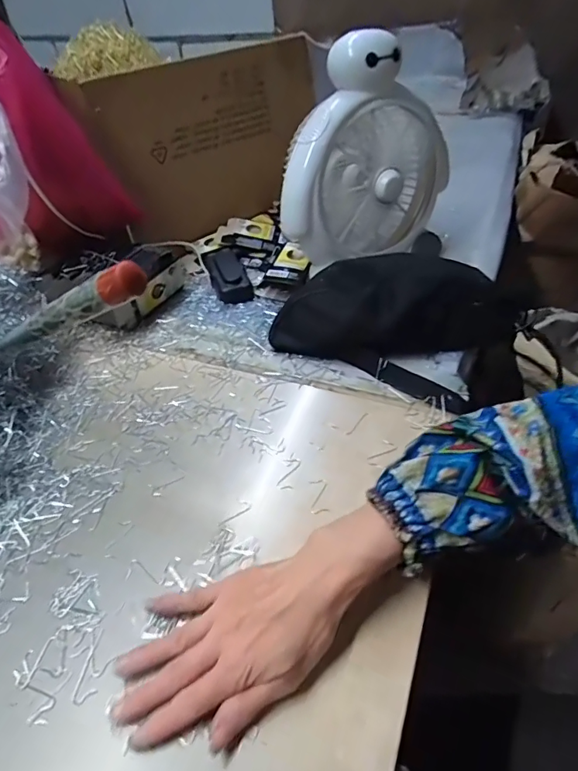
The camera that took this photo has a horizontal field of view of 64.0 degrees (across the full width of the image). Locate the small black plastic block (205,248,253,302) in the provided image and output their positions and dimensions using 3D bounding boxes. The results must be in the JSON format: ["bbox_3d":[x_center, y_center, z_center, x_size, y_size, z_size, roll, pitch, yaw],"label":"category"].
[{"bbox_3d":[-0.088,-0.159,0.674,0.048,0.021,0.123,-15,46,-9],"label":"small black plastic block"}]

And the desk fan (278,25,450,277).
[{"bbox_3d":[0.100,-0.285,0.602,0.227,0.252,0.110,-27,50,-20],"label":"desk fan"}]

